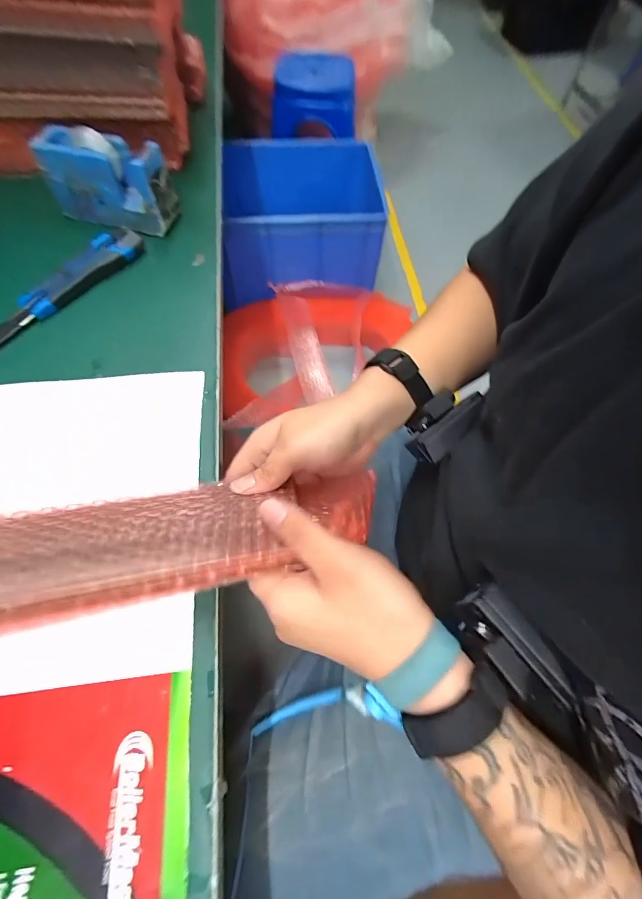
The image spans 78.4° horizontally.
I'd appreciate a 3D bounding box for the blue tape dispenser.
[{"bbox_3d":[-0.239,-0.303,0.445,0.137,0.079,0.057,16,63,6],"label":"blue tape dispenser"}]

